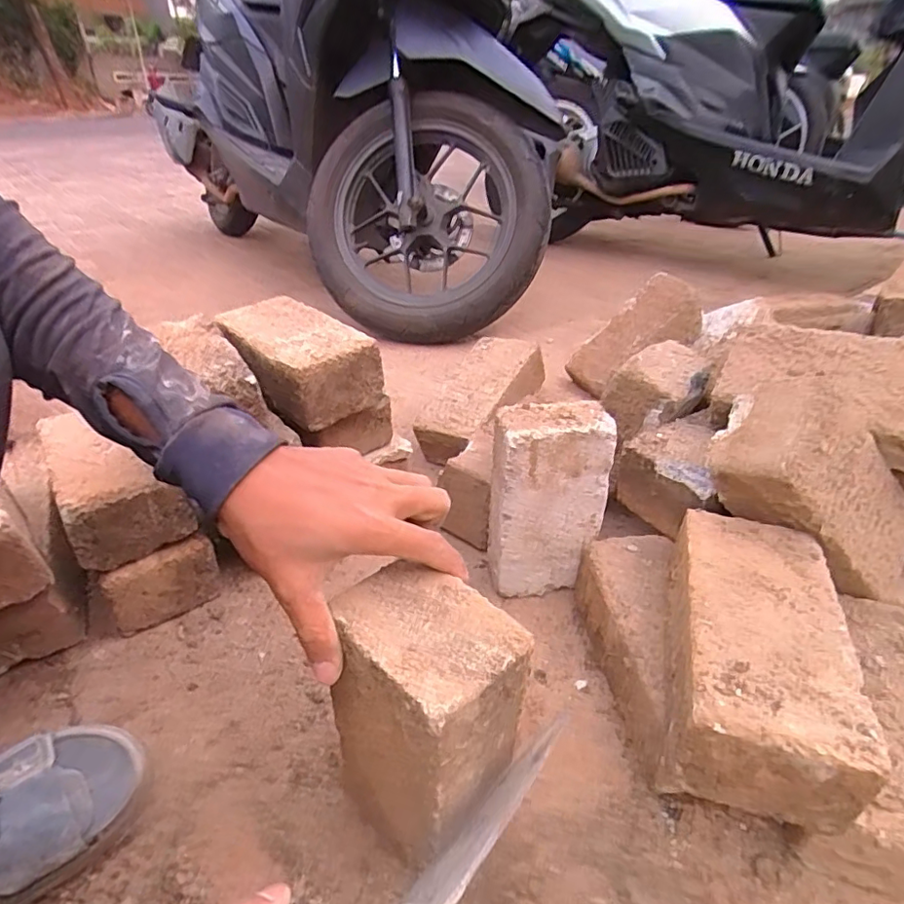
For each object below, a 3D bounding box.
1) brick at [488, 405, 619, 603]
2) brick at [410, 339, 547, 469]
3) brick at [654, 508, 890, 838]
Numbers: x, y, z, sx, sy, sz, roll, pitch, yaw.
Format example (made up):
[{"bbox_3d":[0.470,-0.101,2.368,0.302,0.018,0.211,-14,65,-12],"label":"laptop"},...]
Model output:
[{"bbox_3d":[0.093,0.051,0.569,0.111,0.199,0.059,-2,32,-1],"label":"brick"},{"bbox_3d":[0.040,-0.080,0.818,0.124,0.060,0.221,24,59,32],"label":"brick"},{"bbox_3d":[0.215,0.140,0.407,0.104,0.070,0.203,10,33,16],"label":"brick"}]

